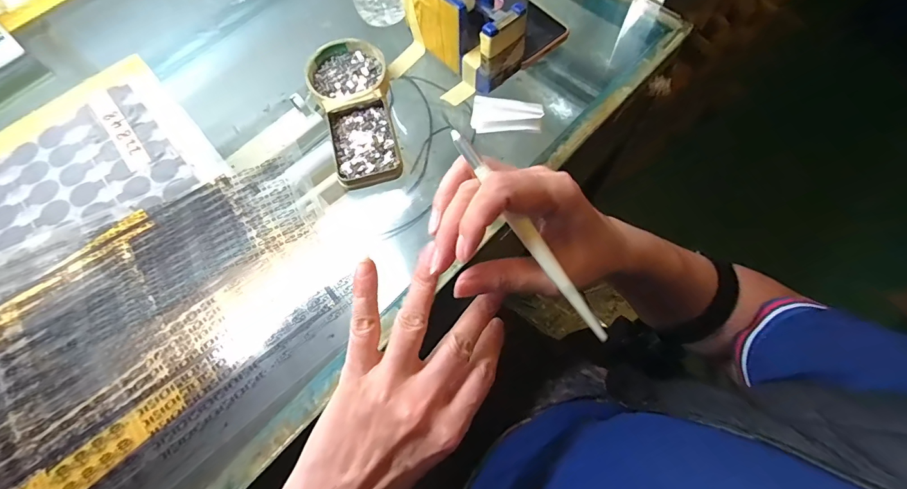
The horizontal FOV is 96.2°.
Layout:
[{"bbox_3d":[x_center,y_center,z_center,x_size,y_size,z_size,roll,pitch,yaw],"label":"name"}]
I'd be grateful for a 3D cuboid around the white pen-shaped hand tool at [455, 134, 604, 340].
[{"bbox_3d":[0.040,-0.006,0.219,0.008,0.005,0.137,-34,88,-10],"label":"white pen-shaped hand tool"}]

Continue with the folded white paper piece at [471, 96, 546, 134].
[{"bbox_3d":[0.052,-0.127,0.395,0.066,0.017,0.031,4,69,5],"label":"folded white paper piece"}]

